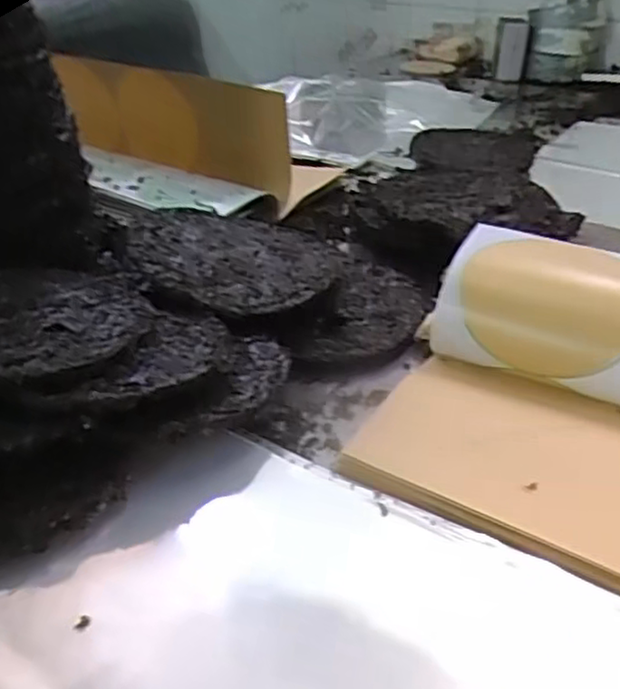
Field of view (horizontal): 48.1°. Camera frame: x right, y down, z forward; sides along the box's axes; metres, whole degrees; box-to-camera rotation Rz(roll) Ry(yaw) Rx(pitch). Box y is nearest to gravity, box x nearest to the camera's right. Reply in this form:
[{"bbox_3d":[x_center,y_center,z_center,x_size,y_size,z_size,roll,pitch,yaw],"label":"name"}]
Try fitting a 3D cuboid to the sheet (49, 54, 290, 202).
[{"bbox_3d":[-0.193,-0.309,0.990,0.360,0.156,0.066,12,34,18],"label":"sheet"}]

